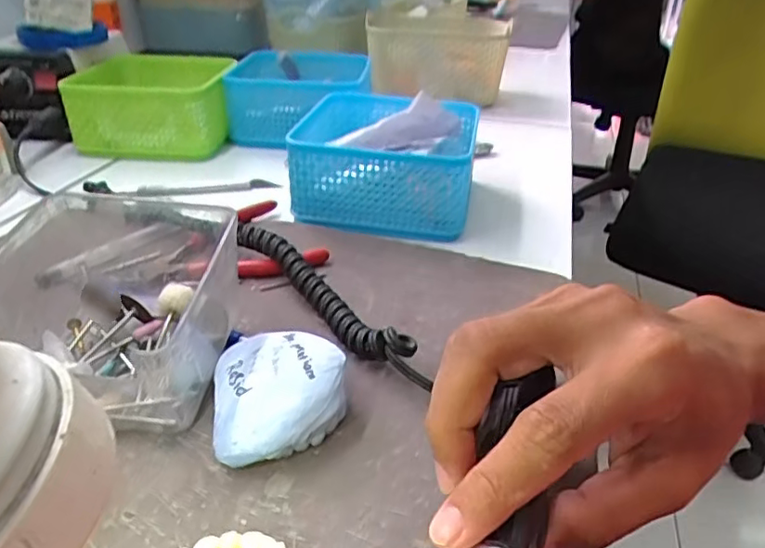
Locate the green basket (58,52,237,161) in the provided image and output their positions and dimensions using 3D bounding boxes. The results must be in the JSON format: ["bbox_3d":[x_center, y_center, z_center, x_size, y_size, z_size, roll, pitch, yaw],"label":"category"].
[{"bbox_3d":[-0.215,-0.160,0.569,0.133,0.062,0.127,-3,32,-7],"label":"green basket"}]

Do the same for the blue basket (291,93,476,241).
[{"bbox_3d":[0.003,-0.092,0.463,0.130,0.071,0.134,6,32,7],"label":"blue basket"}]

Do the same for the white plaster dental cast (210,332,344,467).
[{"bbox_3d":[-0.045,0.054,0.264,0.055,0.029,0.063,-6,33,-11],"label":"white plaster dental cast"}]

